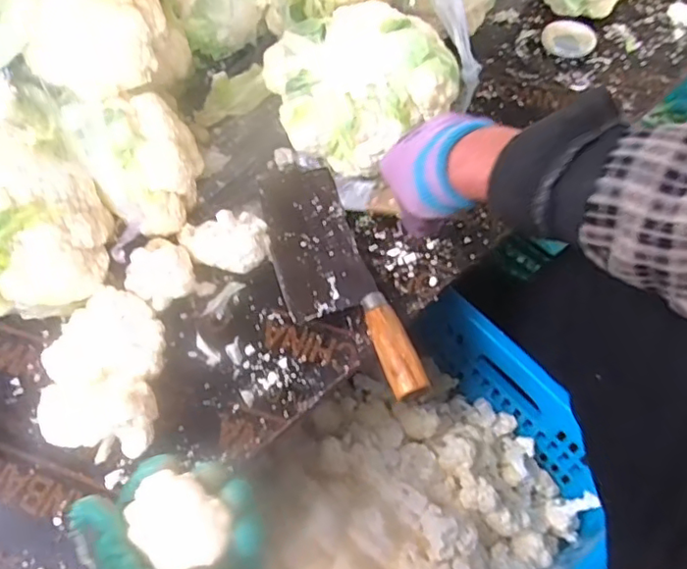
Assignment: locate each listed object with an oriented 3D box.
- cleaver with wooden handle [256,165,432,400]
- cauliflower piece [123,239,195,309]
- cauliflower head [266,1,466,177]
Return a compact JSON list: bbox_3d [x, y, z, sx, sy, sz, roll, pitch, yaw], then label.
[{"bbox_3d":[-0.017,-0.015,0.568,0.087,0.029,0.289,-18,59,-8],"label":"cleaver with wooden handle"},{"bbox_3d":[-0.168,-0.009,0.557,0.066,0.050,0.057,-37,64,-19],"label":"cauliflower piece"},{"bbox_3d":[0.022,-0.196,0.595,0.168,0.098,0.157,-1,58,2],"label":"cauliflower head"}]

